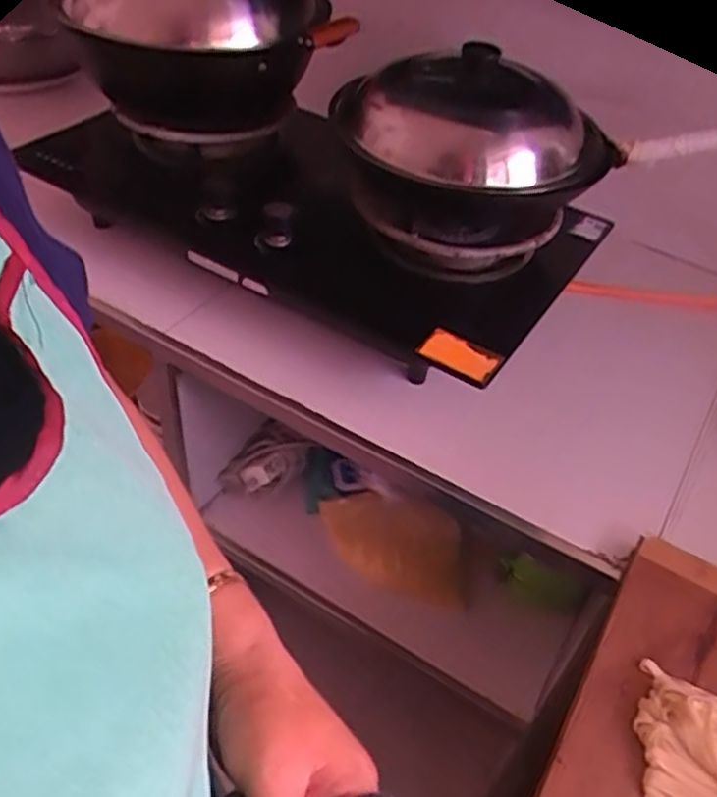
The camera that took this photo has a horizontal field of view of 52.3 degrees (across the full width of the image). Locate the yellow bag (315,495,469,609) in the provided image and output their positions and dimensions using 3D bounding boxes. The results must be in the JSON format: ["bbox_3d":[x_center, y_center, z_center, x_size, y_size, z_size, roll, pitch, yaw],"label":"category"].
[{"bbox_3d":[0.048,0.216,1.095,0.245,0.040,0.132,14,76,29],"label":"yellow bag"}]

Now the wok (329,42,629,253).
[{"bbox_3d":[0.116,-0.282,0.862,0.312,0.184,0.244,30,48,22],"label":"wok"}]

